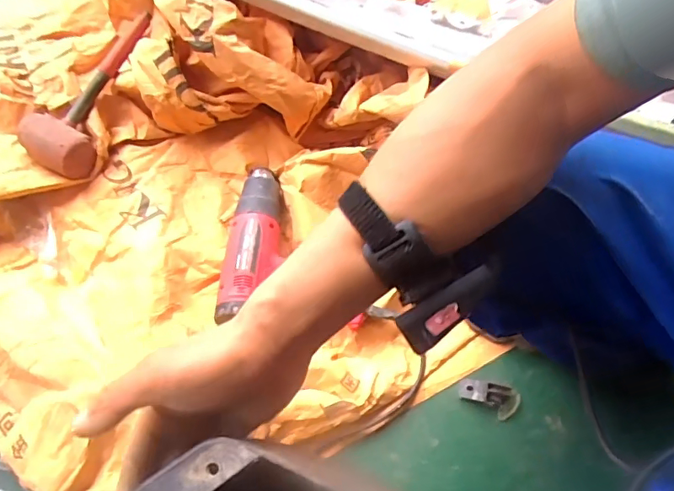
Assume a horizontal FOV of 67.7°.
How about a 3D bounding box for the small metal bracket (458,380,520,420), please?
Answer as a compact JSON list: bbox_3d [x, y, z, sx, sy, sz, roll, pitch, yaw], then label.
[{"bbox_3d":[0.190,0.191,0.624,0.075,0.014,0.039,7,63,3],"label":"small metal bracket"}]

